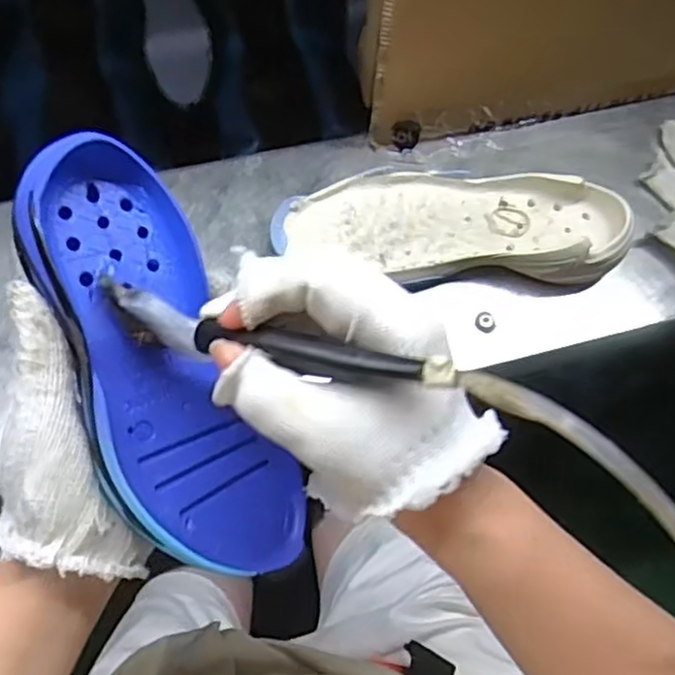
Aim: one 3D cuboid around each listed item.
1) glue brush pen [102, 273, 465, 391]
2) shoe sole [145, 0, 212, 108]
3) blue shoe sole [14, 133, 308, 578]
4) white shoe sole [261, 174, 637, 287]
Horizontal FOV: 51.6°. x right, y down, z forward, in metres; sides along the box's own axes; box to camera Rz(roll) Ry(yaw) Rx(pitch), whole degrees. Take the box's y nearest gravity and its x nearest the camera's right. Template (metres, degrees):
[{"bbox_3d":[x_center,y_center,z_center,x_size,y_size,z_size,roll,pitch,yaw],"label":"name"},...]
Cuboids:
[{"bbox_3d":[-0.031,0.001,0.282,0.166,0.026,0.017,11,66,23],"label":"glue brush pen"},{"bbox_3d":[-0.161,-0.312,0.664,0.057,0.009,0.172,-15,95,-8],"label":"shoe sole"},{"bbox_3d":[-0.083,0.015,0.324,0.075,0.033,0.207,-25,94,-31],"label":"blue shoe sole"},{"bbox_3d":[0.089,-0.090,0.563,0.276,0.037,0.104,-4,67,-4],"label":"white shoe sole"}]

